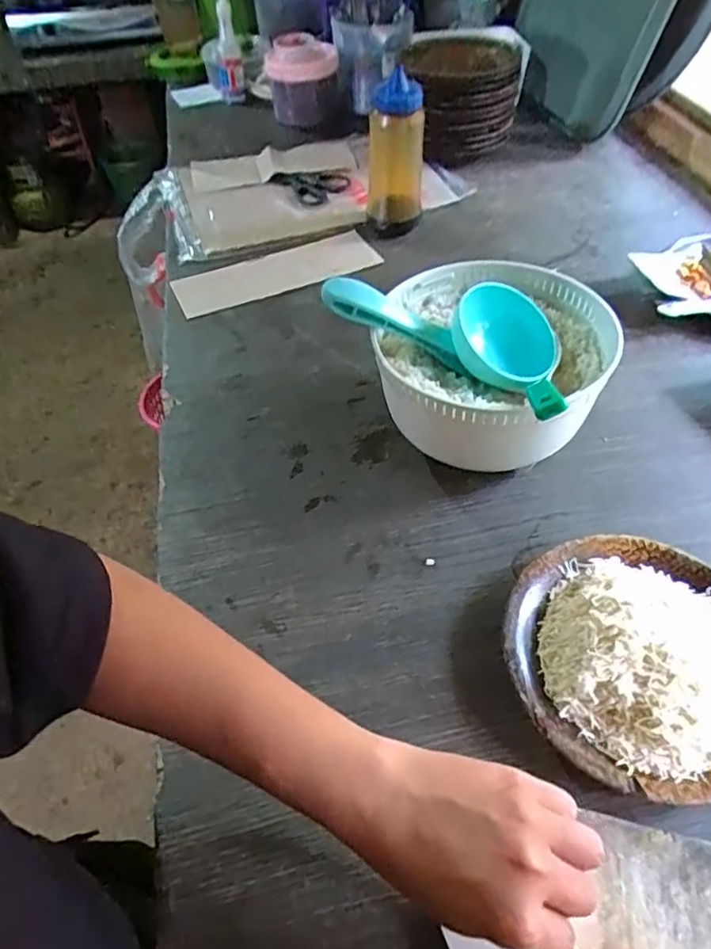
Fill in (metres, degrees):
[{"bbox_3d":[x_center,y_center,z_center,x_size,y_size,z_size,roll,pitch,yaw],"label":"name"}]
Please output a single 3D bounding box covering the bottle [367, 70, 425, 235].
[{"bbox_3d":[0.052,-0.404,0.791,0.070,0.176,0.069,-2,50,2],"label":"bottle"}]

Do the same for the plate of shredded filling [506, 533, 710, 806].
[{"bbox_3d":[0.201,0.123,0.424,0.177,0.052,0.183,-2,50,2],"label":"plate of shredded filling"}]

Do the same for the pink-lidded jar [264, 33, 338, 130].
[{"bbox_3d":[-0.093,-0.698,1.080,0.121,0.139,0.097,-5,50,0],"label":"pink-lidded jar"}]

